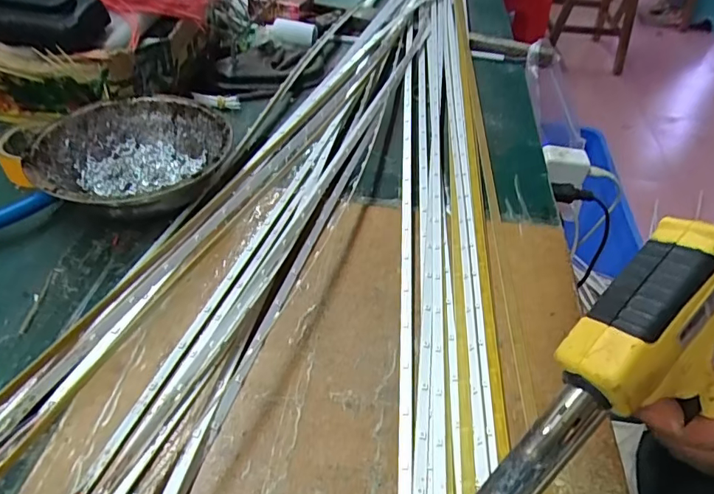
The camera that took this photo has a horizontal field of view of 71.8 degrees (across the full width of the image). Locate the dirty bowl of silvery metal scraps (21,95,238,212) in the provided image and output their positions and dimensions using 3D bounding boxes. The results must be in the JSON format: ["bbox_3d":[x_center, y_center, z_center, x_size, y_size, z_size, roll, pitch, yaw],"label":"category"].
[{"bbox_3d":[-0.149,-0.057,0.340,0.121,0.040,0.120,2,45,-2],"label":"dirty bowl of silvery metal scraps"}]

